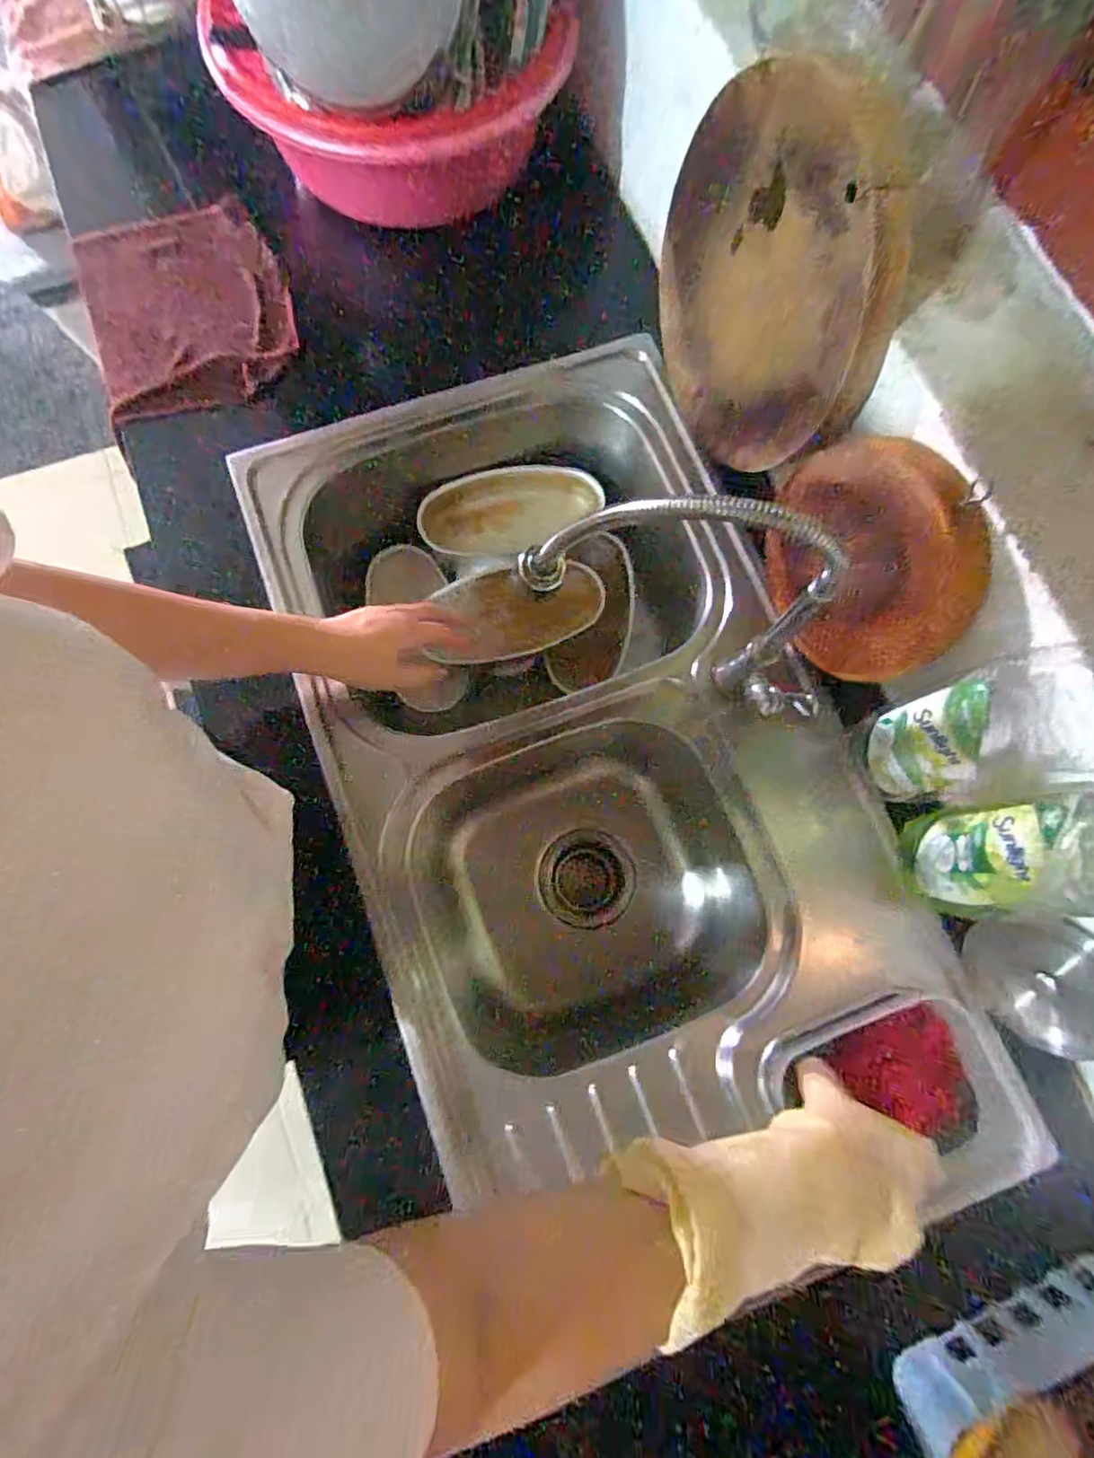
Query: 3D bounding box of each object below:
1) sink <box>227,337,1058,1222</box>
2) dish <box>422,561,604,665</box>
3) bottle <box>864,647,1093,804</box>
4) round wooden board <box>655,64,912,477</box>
[{"bbox_3d":[0.032,0.036,0.659,0.475,0.218,0.832,-20,79,-6],"label":"sink"},{"bbox_3d":[-0.031,-0.136,0.683,0.190,0.012,0.103,-10,78,-4],"label":"dish"},{"bbox_3d":[0.325,0.002,0.428,0.066,0.228,0.085,-16,78,-5],"label":"bottle"},{"bbox_3d":[0.177,-0.364,0.509,0.035,0.262,0.229,-32,45,-17],"label":"round wooden board"}]

